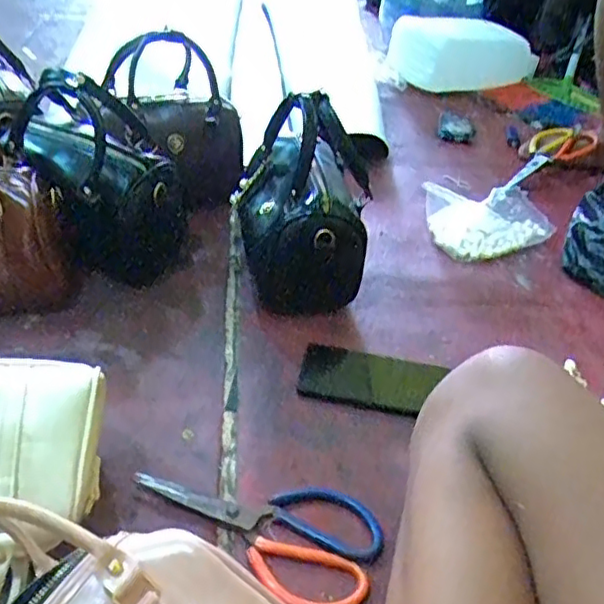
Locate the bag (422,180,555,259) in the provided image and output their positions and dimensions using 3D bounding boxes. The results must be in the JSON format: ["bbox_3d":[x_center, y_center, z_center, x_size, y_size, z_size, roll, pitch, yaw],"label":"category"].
[{"bbox_3d":[0.285,-0.132,0.954,0.194,0.061,0.108,-10,42,-19],"label":"bag"}]

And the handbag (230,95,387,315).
[{"bbox_3d":[-0.002,-0.134,0.783,0.147,0.220,0.210,-1,39,-7],"label":"handbag"}]

